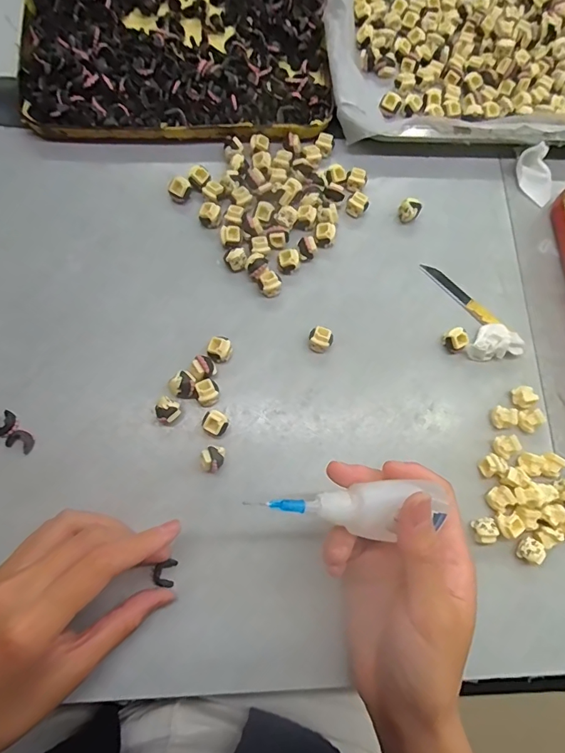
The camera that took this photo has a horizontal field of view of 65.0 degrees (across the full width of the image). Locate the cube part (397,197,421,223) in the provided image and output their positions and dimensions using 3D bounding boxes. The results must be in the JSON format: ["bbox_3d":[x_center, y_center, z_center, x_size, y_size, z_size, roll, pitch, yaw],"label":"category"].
[{"bbox_3d":[0.098,-0.128,0.341,0.016,0.016,0.016,24,74,4],"label":"cube part"}]

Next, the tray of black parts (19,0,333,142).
[{"bbox_3d":[-0.084,-0.301,0.365,0.234,0.029,0.237,-1,74,-4],"label":"tray of black parts"}]

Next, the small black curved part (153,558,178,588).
[{"bbox_3d":[-0.071,0.117,0.266,0.013,0.005,0.015,8,74,2],"label":"small black curved part"}]

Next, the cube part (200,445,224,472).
[{"bbox_3d":[-0.044,0.053,0.282,0.014,0.017,0.016,0,74,-3],"label":"cube part"}]

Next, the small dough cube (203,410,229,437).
[{"bbox_3d":[-0.043,0.030,0.287,0.014,0.013,0.014,34,75,6],"label":"small dough cube"}]

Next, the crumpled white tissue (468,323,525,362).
[{"bbox_3d":[0.152,-0.026,0.318,0.037,0.016,0.026,-7,75,-5],"label":"crumpled white tissue"}]

